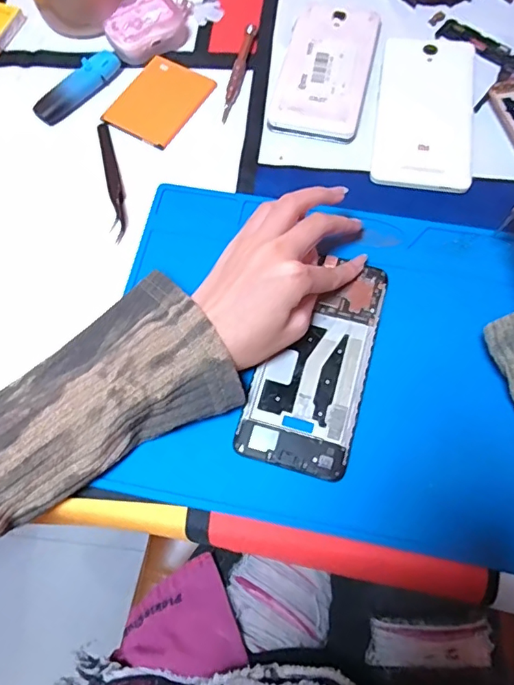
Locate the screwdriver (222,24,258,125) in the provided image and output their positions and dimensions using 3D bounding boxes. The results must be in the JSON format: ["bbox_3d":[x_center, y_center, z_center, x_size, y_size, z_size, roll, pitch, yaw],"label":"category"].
[{"bbox_3d":[-0.015,-0.232,0.434,0.011,0.008,0.106,10,70,6],"label":"screwdriver"}]

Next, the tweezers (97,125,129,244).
[{"bbox_3d":[-0.113,-0.130,0.397,0.013,0.015,0.120,-13,69,-2],"label":"tweezers"}]

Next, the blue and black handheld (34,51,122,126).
[{"bbox_3d":[-0.149,-0.216,0.428,0.020,0.016,0.084,40,76,16],"label":"blue and black handheld"}]

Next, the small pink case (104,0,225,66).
[{"bbox_3d":[-0.080,-0.286,0.446,0.108,0.028,0.044,-41,73,-12],"label":"small pink case"}]

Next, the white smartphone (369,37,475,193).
[{"bbox_3d":[0.136,-0.189,0.411,0.076,0.006,0.150,8,70,6],"label":"white smartphone"}]

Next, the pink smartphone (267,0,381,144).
[{"bbox_3d":[0.059,-0.234,0.429,0.071,0.011,0.148,12,70,7],"label":"pink smartphone"}]

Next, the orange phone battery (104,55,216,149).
[{"bbox_3d":[-0.082,-0.203,0.426,0.066,0.004,0.082,28,73,13],"label":"orange phone battery"}]

